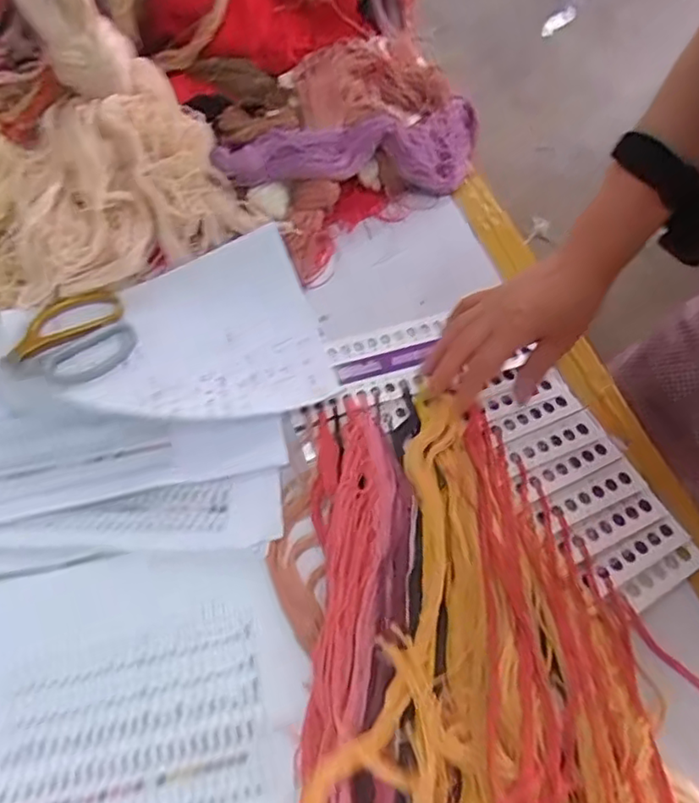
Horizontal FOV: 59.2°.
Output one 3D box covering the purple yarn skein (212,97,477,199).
[{"bbox_3d":[0.025,-0.272,0.660,0.333,0.055,0.113,-15,61,-22],"label":"purple yarn skein"}]

